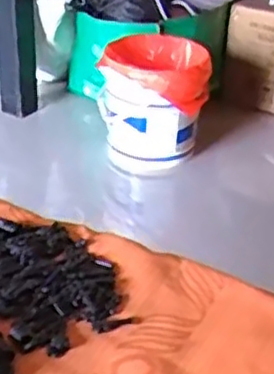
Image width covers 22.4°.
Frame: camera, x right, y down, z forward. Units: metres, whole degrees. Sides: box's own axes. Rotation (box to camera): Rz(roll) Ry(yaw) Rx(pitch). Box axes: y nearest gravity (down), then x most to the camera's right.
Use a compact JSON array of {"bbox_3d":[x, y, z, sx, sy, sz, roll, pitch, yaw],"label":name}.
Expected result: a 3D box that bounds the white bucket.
[{"bbox_3d":[0.041,-0.207,1.743,0.263,0.283,0.230,5,31,3],"label":"white bucket"}]

